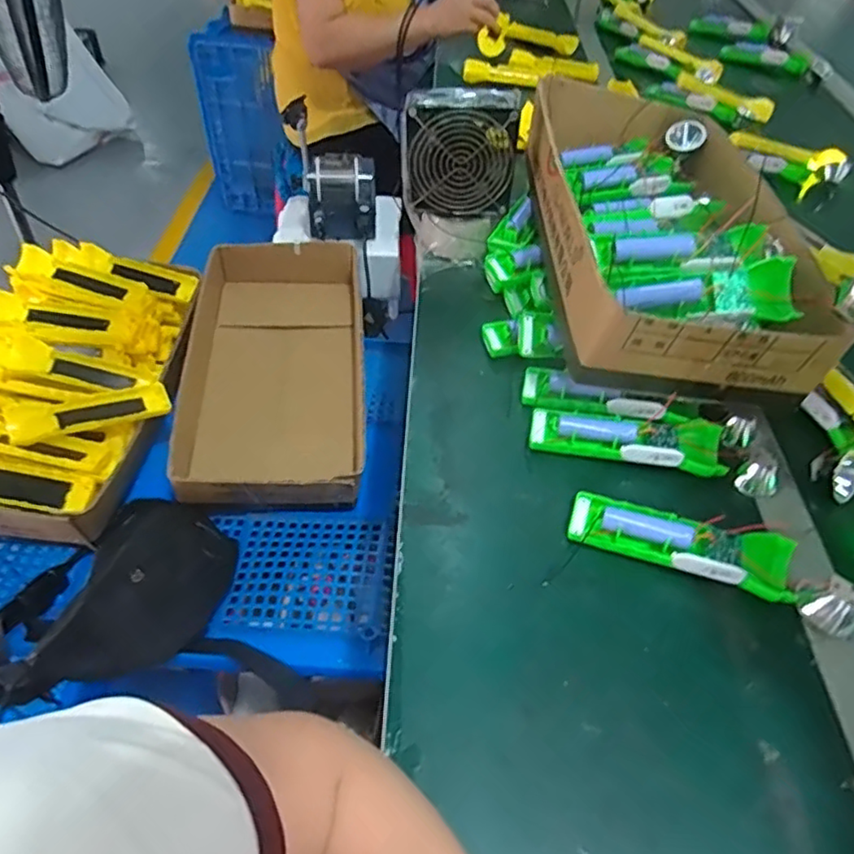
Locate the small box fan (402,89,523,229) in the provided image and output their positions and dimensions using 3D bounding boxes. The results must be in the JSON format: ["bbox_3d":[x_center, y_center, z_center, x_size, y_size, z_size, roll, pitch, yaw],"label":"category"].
[{"bbox_3d":[0.036,-0.303,0.696,0.127,0.124,0.045,-1,49,-3],"label":"small box fan"}]

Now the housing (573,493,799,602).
[{"bbox_3d":[0.195,0.092,0.478,0.164,0.030,0.051,14,50,10],"label":"housing"}]

